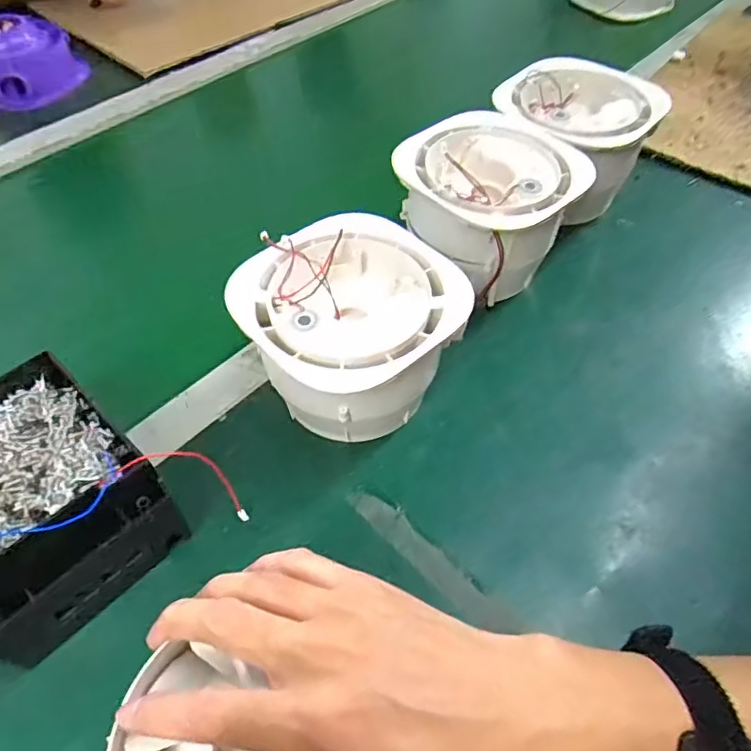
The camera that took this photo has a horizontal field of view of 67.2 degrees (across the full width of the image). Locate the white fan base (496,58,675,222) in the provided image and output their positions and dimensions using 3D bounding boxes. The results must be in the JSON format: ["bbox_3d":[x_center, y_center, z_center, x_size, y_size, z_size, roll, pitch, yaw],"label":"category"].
[{"bbox_3d":[0.192,-0.229,0.572,0.138,0.111,0.142,0,52,1],"label":"white fan base"}]

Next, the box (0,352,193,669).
[{"bbox_3d":[-0.208,0.078,0.348,0.158,0.073,0.121,37,61,26],"label":"box"}]

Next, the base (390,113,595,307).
[{"bbox_3d":[0.098,-0.139,0.500,0.139,0.114,0.133,0,52,0],"label":"base"}]

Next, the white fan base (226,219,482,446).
[{"bbox_3d":[-0.017,-0.023,0.407,0.139,0.110,0.134,-25,56,-18],"label":"white fan base"}]

